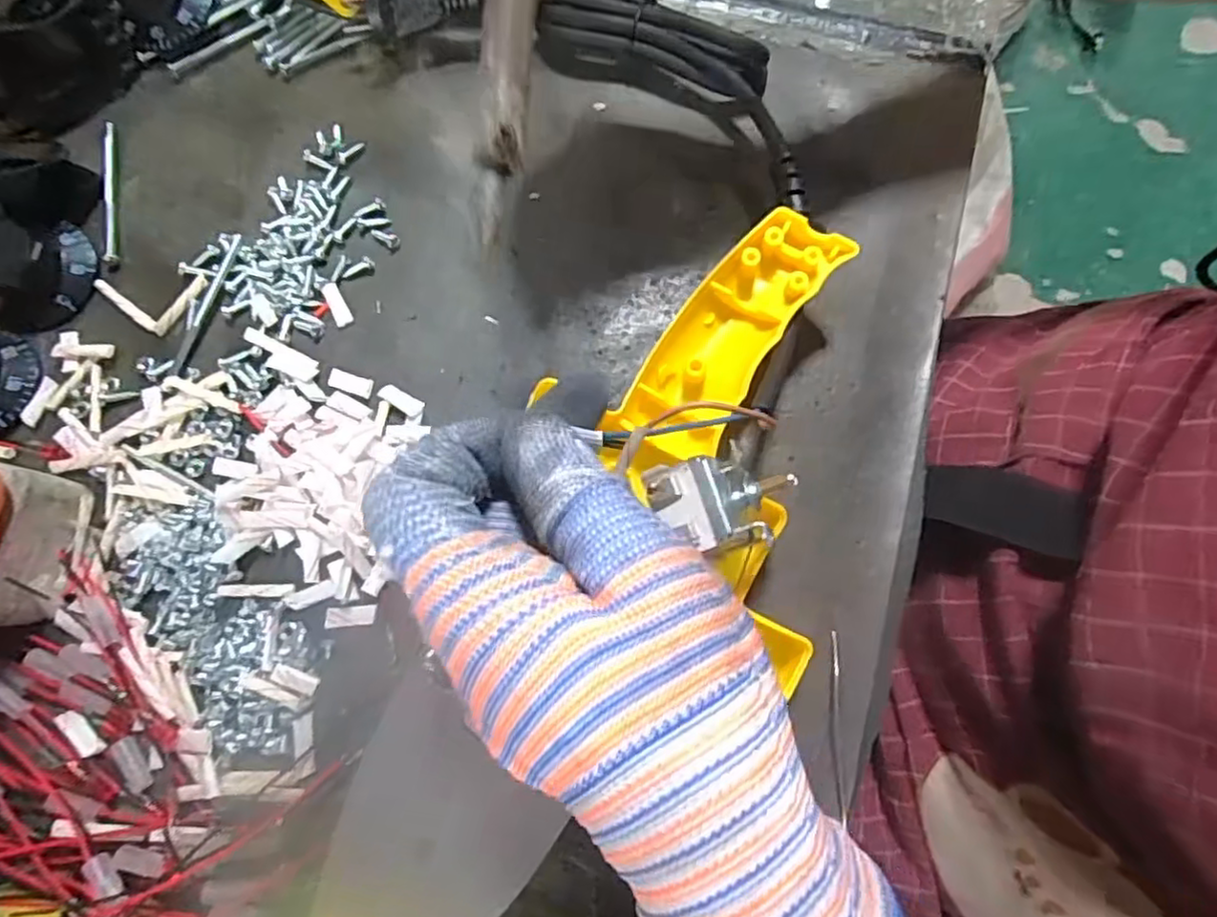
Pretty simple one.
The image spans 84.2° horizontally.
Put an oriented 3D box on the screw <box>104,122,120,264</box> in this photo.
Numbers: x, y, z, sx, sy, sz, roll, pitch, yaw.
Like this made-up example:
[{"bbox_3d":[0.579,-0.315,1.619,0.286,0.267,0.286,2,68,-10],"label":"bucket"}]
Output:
[{"bbox_3d":[-0.221,-0.118,0.297,0.006,0.005,0.070,-10,75,-2],"label":"screw"}]

